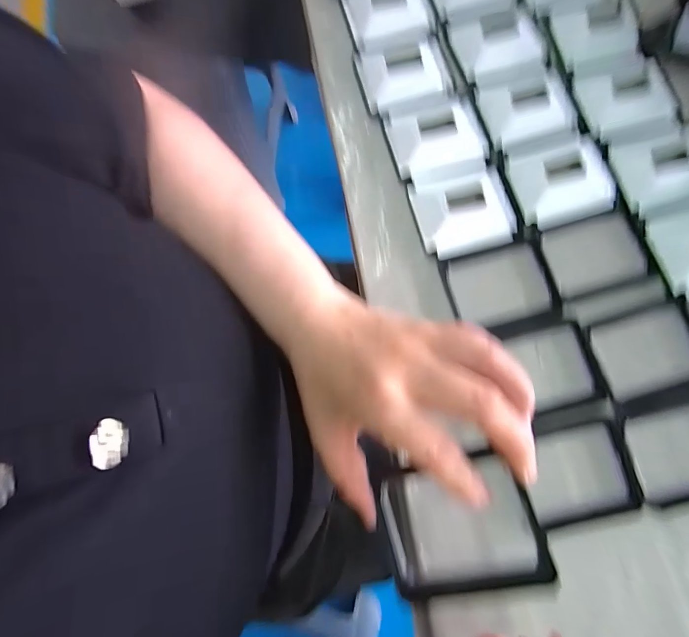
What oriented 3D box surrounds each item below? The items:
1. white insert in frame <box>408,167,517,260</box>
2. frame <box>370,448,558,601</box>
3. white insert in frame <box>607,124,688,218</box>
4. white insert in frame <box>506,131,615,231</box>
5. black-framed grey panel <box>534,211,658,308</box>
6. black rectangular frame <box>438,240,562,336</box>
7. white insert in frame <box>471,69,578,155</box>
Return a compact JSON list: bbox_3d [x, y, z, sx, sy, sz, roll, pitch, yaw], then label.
[{"bbox_3d":[0.095,-0.085,0.300,0.075,0.013,0.065,-12,78,-2],"label":"white insert in frame"},{"bbox_3d":[0.055,0.106,0.198,0.080,0.005,0.063,-23,71,17],"label":"frame"},{"bbox_3d":[0.255,-0.119,0.305,0.065,0.012,0.061,-12,78,-2],"label":"white insert in frame"},{"bbox_3d":[0.175,-0.113,0.304,0.085,0.013,0.070,-17,78,-3],"label":"white insert in frame"},{"bbox_3d":[0.199,-0.049,0.301,0.088,0.007,0.063,-15,78,-2],"label":"black-framed grey panel"},{"bbox_3d":[0.121,-0.023,0.295,0.082,0.005,0.066,-15,78,-2],"label":"black rectangular frame"},{"bbox_3d":[0.155,-0.177,0.318,0.075,0.013,0.070,-11,78,-1],"label":"white insert in frame"}]

